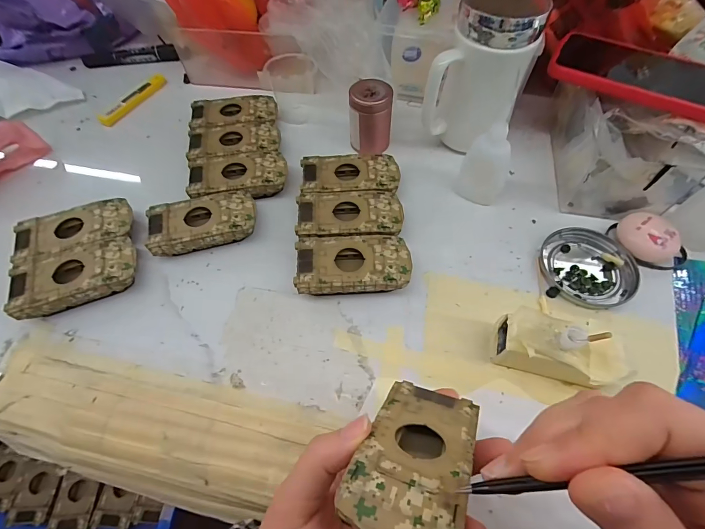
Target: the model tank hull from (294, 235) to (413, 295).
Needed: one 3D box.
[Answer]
[{"bbox_3d":[0.001,0.001,0.317,0.095,0.024,0.053,-2,57,0],"label":"model tank hull"}]

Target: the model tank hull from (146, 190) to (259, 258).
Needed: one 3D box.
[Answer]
[{"bbox_3d":[-0.139,-0.040,0.345,0.093,0.025,0.051,-14,58,-7],"label":"model tank hull"}]

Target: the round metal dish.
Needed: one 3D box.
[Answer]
[{"bbox_3d":[0.209,0.000,0.327,0.075,0.007,0.077,-1,57,1],"label":"round metal dish"}]

